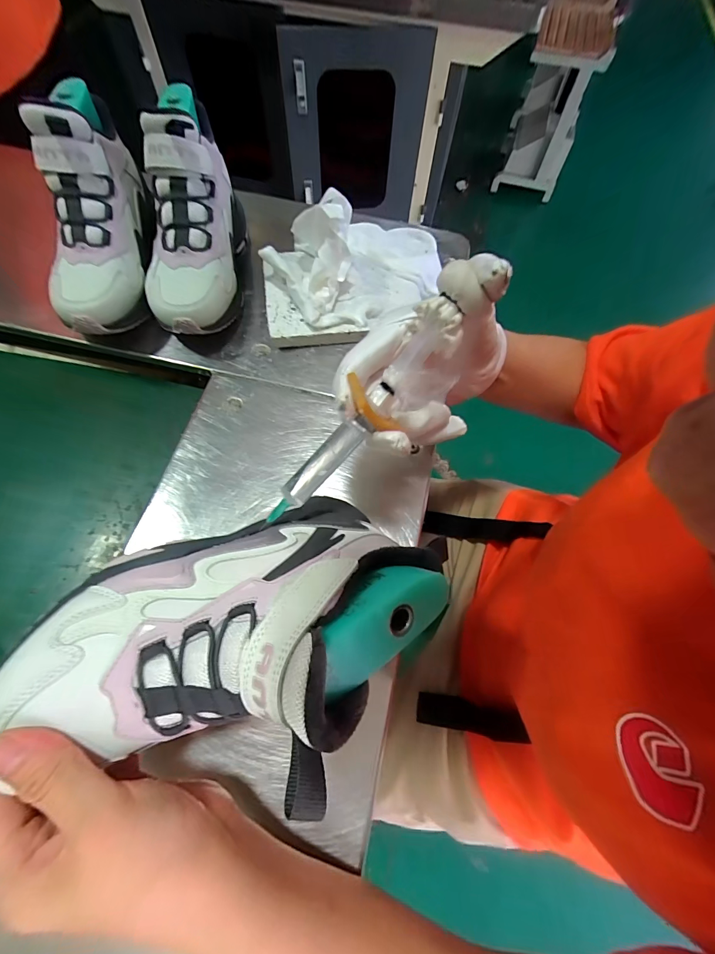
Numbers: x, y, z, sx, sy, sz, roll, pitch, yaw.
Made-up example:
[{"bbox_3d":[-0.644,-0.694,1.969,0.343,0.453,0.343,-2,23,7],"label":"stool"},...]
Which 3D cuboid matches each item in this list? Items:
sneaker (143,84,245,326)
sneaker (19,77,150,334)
[{"bbox_3d":[-0.167,-0.249,0.372,0.083,0.146,0.208,-3,67,-4],"label":"sneaker"},{"bbox_3d":[-0.255,-0.259,0.353,0.073,0.126,0.213,0,67,3],"label":"sneaker"}]

